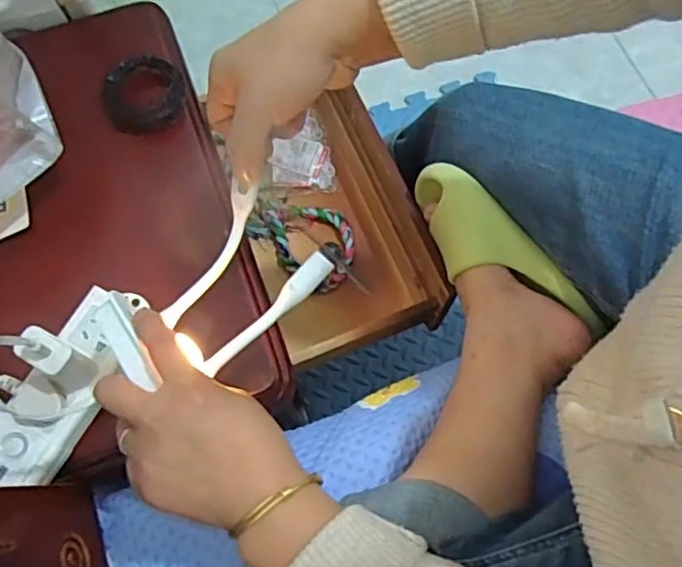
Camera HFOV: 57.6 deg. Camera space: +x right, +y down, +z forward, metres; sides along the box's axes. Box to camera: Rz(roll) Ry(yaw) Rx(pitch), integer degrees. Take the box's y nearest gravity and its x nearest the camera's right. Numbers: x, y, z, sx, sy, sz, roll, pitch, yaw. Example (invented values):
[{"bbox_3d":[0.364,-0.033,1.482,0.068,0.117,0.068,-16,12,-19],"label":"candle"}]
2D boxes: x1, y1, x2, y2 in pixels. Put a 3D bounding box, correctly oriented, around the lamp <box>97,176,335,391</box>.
[{"bbox_3d":[-0.081,0.007,0.388,0.136,0.015,0.088,-41,68,0],"label":"lamp"}]

